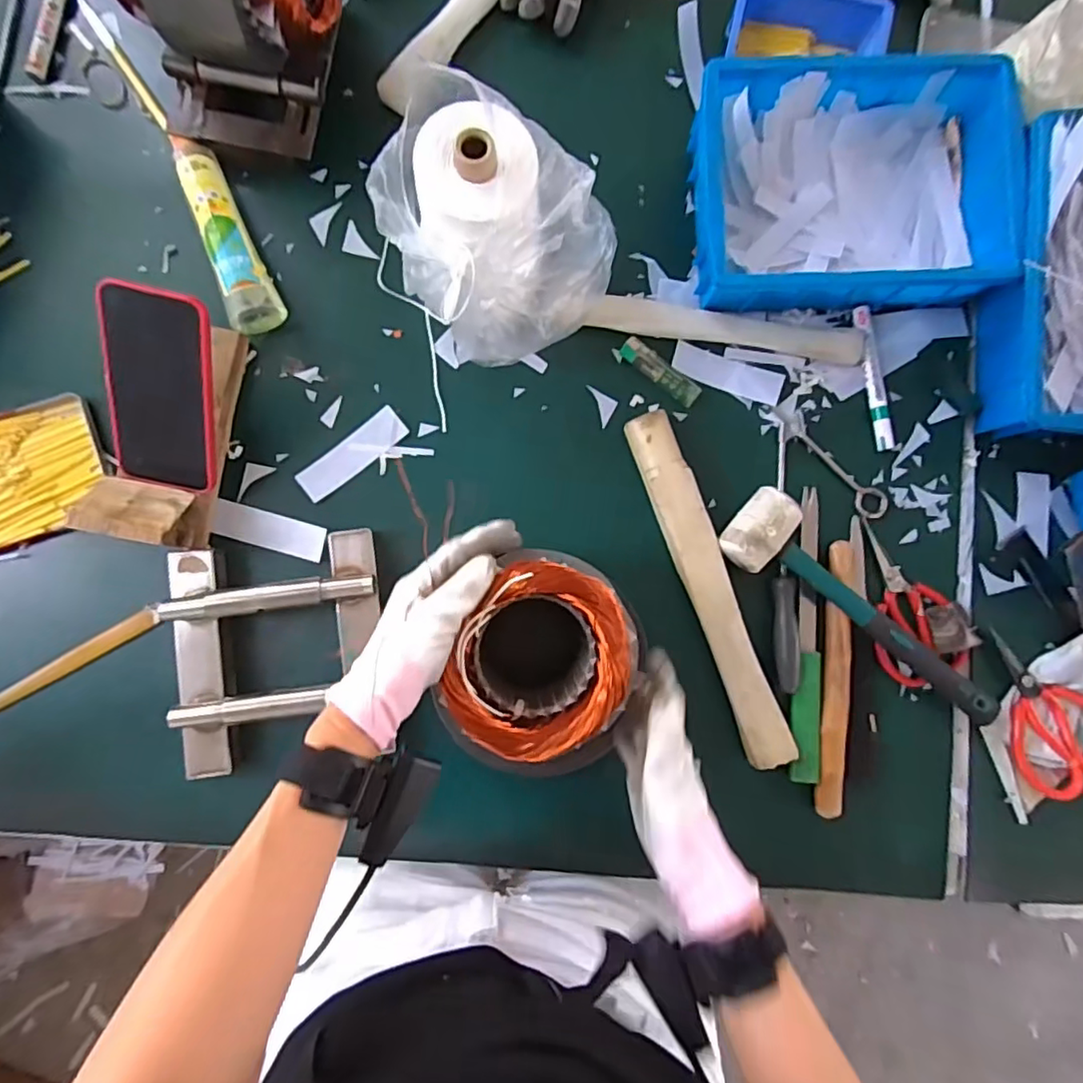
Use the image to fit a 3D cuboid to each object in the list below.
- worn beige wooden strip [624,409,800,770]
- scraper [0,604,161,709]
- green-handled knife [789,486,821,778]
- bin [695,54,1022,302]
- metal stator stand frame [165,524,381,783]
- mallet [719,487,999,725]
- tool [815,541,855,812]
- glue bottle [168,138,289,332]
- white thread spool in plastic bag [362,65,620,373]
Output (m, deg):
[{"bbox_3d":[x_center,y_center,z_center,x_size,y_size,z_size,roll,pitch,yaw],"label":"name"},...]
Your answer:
[{"bbox_3d":[0.153,0.042,0.551,0.043,0.025,0.332,-19,86,-4],"label":"worn beige wooden strip"},{"bbox_3d":[-0.430,0.113,0.531,0.194,0.012,0.018,-31,87,-5],"label":"scraper"},{"bbox_3d":[0.251,0.085,0.564,0.026,0.017,0.269,6,85,-2],"label":"green-handled knife"},{"bbox_3d":[0.273,-0.320,0.553,0.274,0.090,0.201,-1,85,-2],"label":"bin"},{"bbox_3d":[-0.228,0.092,0.524,0.181,0.044,0.186,-9,85,-3],"label":"metal stator stand frame"},{"bbox_3d":[0.293,0.056,0.548,0.279,0.044,0.081,35,85,1],"label":"mallet"},{"bbox_3d":[0.272,0.126,0.552,0.023,0.016,0.249,4,85,-2],"label":"tool"},{"bbox_3d":[-0.290,-0.282,0.554,0.043,0.039,0.186,-23,86,-4],"label":"glue bottle"},{"bbox_3d":[-0.036,-0.246,0.490,0.151,0.176,0.158,0,85,-2],"label":"white thread spool in plastic bag"}]

